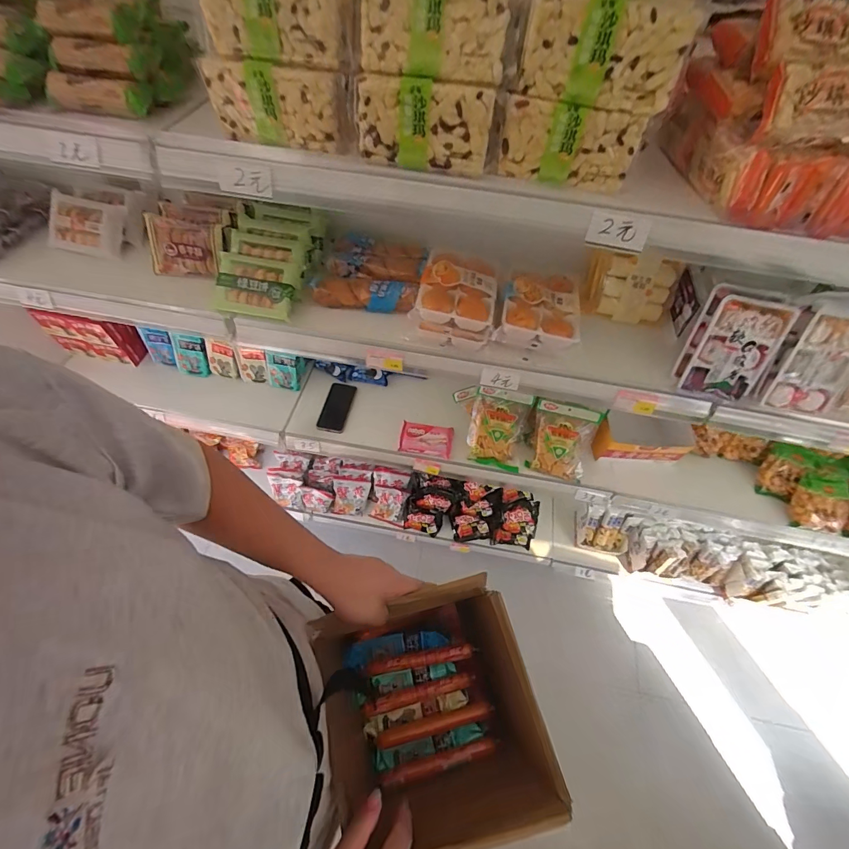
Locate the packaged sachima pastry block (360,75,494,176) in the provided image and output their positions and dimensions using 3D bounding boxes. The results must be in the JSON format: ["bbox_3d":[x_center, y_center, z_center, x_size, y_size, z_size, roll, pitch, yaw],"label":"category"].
[{"bbox_3d":[-0.001,-0.346,0.465,0.154,0.077,0.033,11,57,4],"label":"packaged sachima pastry block"}]

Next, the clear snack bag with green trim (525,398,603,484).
[{"bbox_3d":[0.350,0.042,1.035,0.145,0.058,0.183,14,94,5],"label":"clear snack bag with green trim"}]

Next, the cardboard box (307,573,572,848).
[{"bbox_3d":[0.008,0.366,0.513,0.225,0.223,0.235,-13,59,-12],"label":"cardboard box"}]

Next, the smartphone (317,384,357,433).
[{"bbox_3d":[-0.246,-0.048,1.123,0.080,0.012,0.155,10,57,3],"label":"smartphone"}]

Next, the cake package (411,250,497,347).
[{"bbox_3d":[0.062,-0.239,0.738,0.137,0.058,0.177,12,57,4],"label":"cake package"}]

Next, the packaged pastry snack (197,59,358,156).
[{"bbox_3d":[-0.173,-0.380,0.482,0.176,0.072,0.042,10,57,3],"label":"packaged pastry snack"}]

